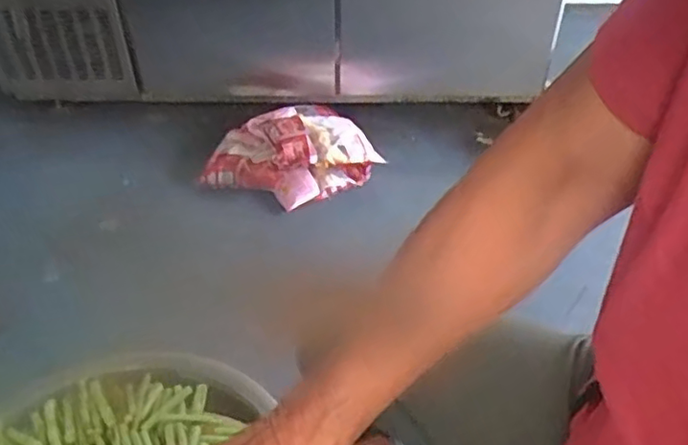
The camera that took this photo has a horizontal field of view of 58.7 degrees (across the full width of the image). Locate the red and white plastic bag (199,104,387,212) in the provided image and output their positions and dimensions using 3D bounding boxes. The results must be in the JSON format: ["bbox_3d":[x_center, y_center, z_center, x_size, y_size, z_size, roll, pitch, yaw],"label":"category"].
[{"bbox_3d":[-0.142,-0.170,1.545,0.393,0.135,0.265,-25,46,-25],"label":"red and white plastic bag"}]

